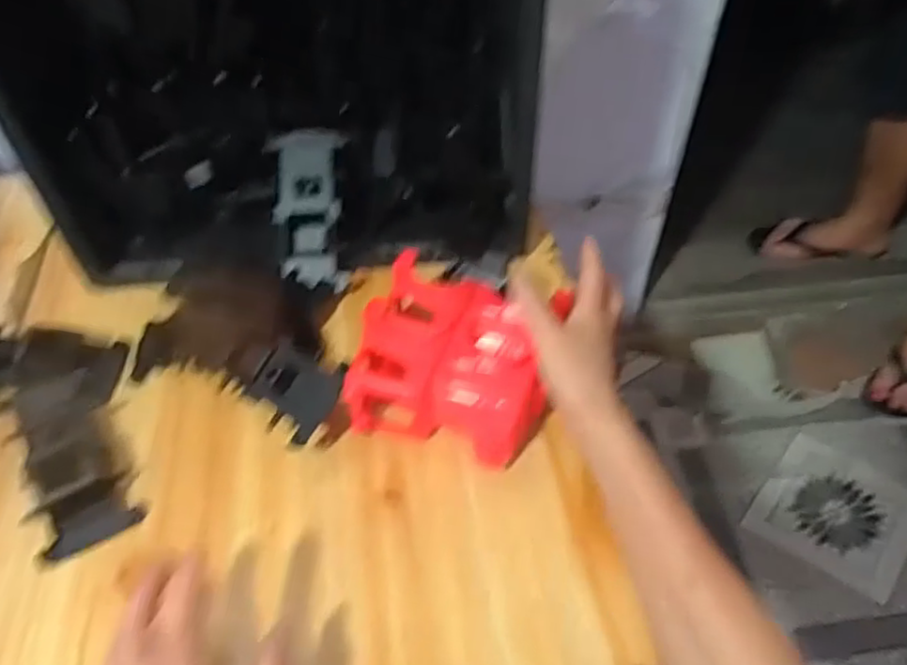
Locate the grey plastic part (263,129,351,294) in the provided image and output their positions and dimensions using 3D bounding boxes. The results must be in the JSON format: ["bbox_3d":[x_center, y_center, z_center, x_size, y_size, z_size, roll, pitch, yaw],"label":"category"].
[{"bbox_3d":[-0.136,-0.117,0.634,0.066,0.028,0.148,-4,87,-3],"label":"grey plastic part"}]

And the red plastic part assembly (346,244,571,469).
[{"bbox_3d":[0.003,0.026,0.543,0.144,0.071,0.135,14,50,13],"label":"red plastic part assembly"}]

